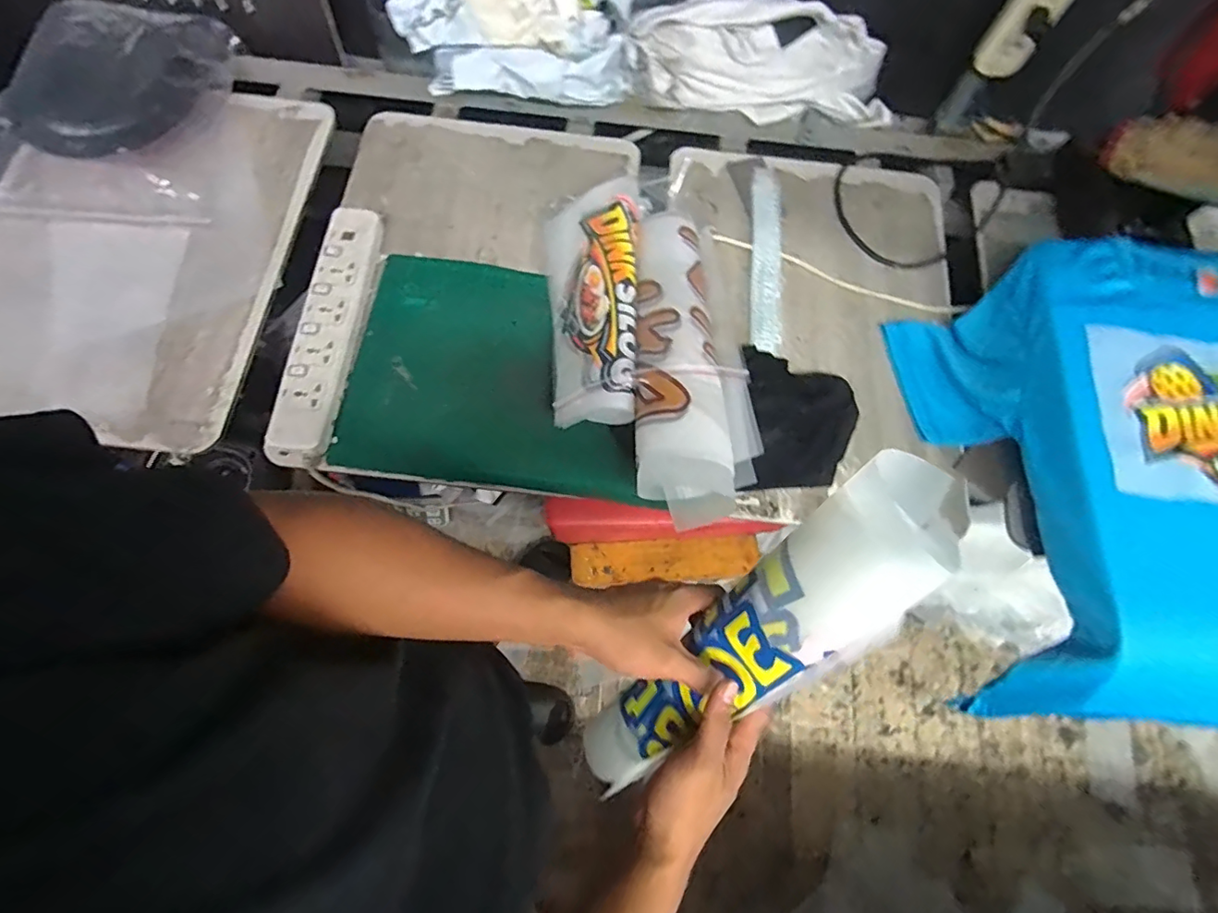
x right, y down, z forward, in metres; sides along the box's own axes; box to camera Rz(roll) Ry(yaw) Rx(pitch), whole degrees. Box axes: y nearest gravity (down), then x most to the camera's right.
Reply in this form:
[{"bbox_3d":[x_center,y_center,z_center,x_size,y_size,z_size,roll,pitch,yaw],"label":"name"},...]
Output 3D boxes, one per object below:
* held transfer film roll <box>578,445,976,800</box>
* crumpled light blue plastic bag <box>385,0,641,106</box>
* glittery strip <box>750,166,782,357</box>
[{"bbox_3d":[0.095,0.148,0.400,0.075,0.050,0.368,45,119,12],"label":"held transfer film roll"},{"bbox_3d":[-0.125,-0.602,0.744,0.324,0.134,0.152,9,70,1],"label":"crumpled light blue plastic bag"},{"bbox_3d":[0.223,-0.279,0.752,0.042,0.009,0.299,8,73,-2],"label":"glittery strip"}]

